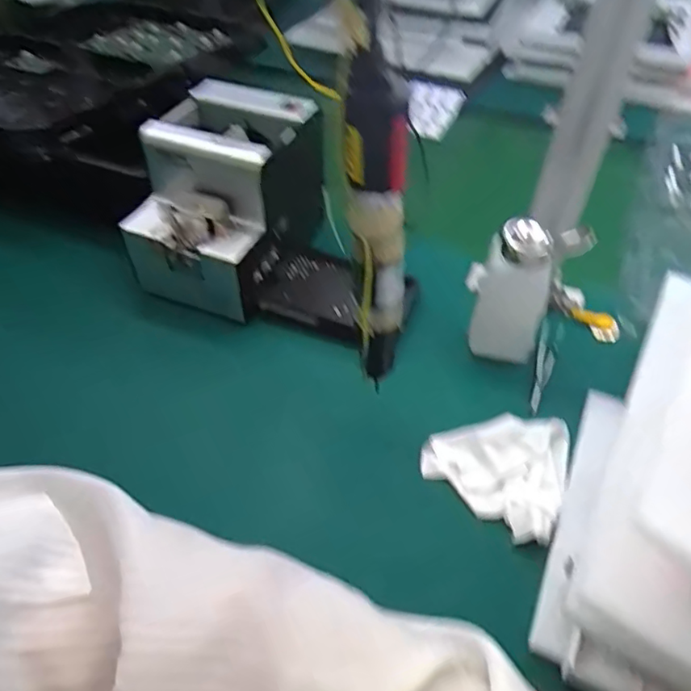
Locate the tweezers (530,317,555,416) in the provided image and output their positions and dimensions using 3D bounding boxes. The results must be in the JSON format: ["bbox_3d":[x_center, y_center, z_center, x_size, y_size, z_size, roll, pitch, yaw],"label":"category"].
[{"bbox_3d":[0.176,0.017,0.529,0.019,0.006,0.103,32,54,-16],"label":"tweezers"}]

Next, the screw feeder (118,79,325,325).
[{"bbox_3d":[-0.118,-0.142,0.591,0.131,0.150,0.172,19,48,15],"label":"screw feeder"}]

